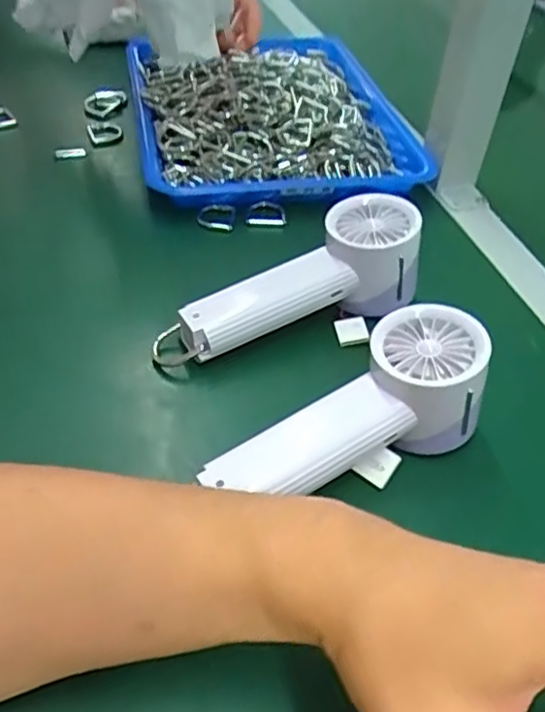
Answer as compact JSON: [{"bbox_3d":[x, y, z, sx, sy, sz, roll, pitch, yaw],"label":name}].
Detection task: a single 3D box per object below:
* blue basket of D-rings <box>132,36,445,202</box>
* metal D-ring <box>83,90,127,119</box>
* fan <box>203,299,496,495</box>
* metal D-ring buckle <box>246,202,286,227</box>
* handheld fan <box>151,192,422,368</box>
[{"bbox_3d":[0.001,-0.241,0.624,0.257,0.053,0.282,-6,46,-11],"label":"blue basket of D-rings"},{"bbox_3d":[-0.165,-0.251,0.649,0.044,0.026,0.014,-27,53,-28],"label":"metal D-ring"},{"bbox_3d":[0.044,0.035,0.361,0.167,0.053,0.066,-28,52,-9],"label":"fan"},{"bbox_3d":[-0.006,-0.115,0.532,0.033,0.009,0.024,-6,46,-10],"label":"metal D-ring buckle"},{"bbox_3d":[0.010,-0.043,0.437,0.192,0.056,0.063,-25,51,-9],"label":"handheld fan"}]

